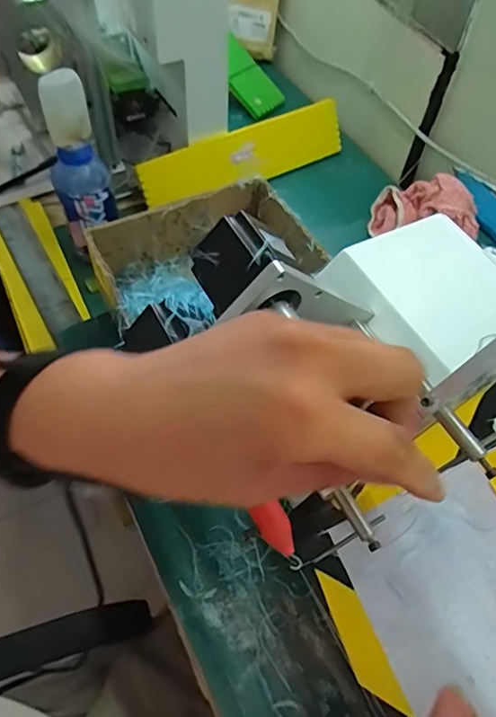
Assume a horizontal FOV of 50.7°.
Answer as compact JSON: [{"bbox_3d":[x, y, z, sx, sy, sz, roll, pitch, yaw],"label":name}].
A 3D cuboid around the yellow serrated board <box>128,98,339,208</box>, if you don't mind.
[{"bbox_3d":[-0.003,-0.306,0.795,0.329,0.082,0.015,-25,35,-16],"label":"yellow serrated board"}]

